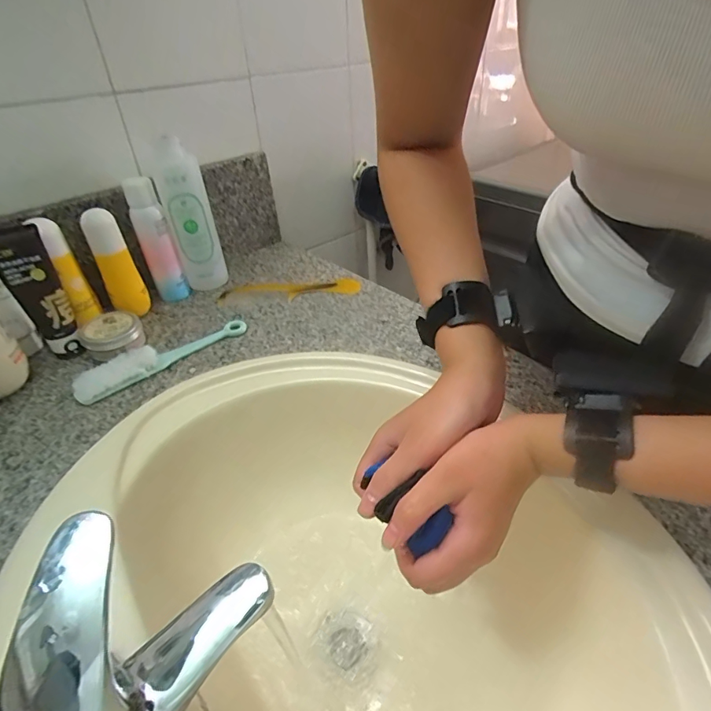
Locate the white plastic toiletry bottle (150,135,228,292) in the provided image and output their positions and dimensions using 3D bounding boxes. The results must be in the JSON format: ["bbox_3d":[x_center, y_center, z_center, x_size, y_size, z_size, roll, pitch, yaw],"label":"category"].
[{"bbox_3d":[-0.236,-0.195,0.634,0.064,0.206,0.050,-14,39,-13],"label":"white plastic toiletry bottle"}]

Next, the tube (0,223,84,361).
[{"bbox_3d":[-0.366,-0.070,0.513,0.055,0.152,0.032,-28,44,-28],"label":"tube"}]

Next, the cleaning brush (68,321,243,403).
[{"bbox_3d":[-0.234,-0.004,0.540,0.206,0.021,0.042,-31,46,-30],"label":"cleaning brush"}]

